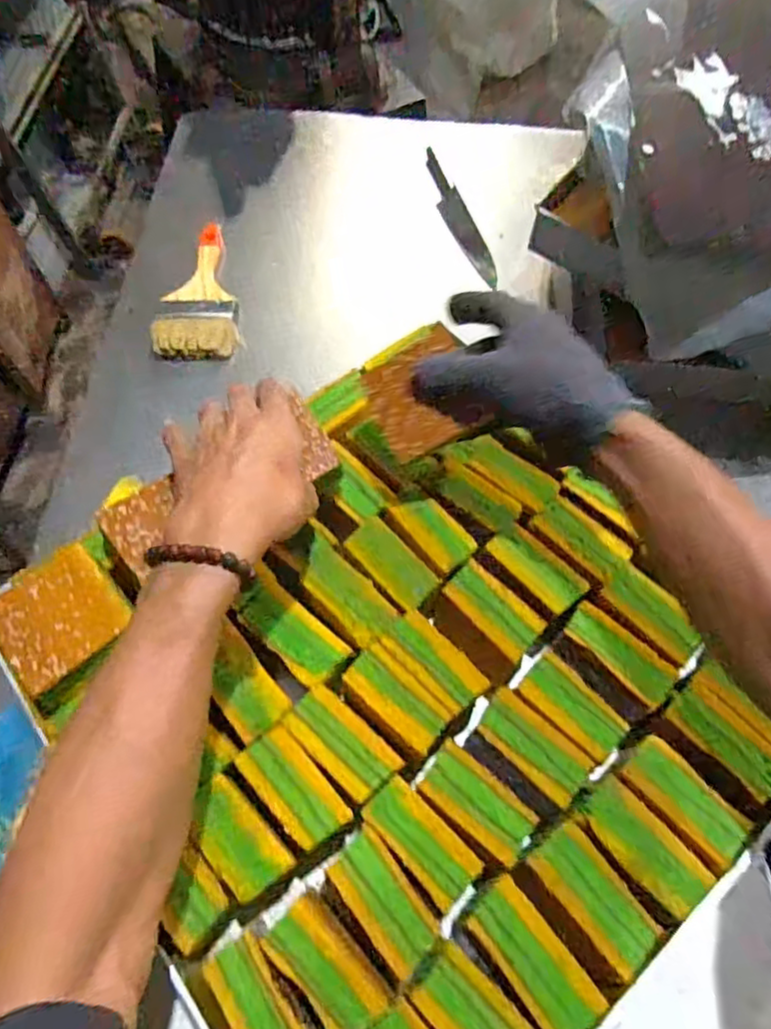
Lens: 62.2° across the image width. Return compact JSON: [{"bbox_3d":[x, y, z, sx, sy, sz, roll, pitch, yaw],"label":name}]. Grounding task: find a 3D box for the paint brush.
[{"bbox_3d":[-0.227,-0.284,0.794,0.093,0.033,0.231,-1,62,-1],"label":"paint brush"}]

